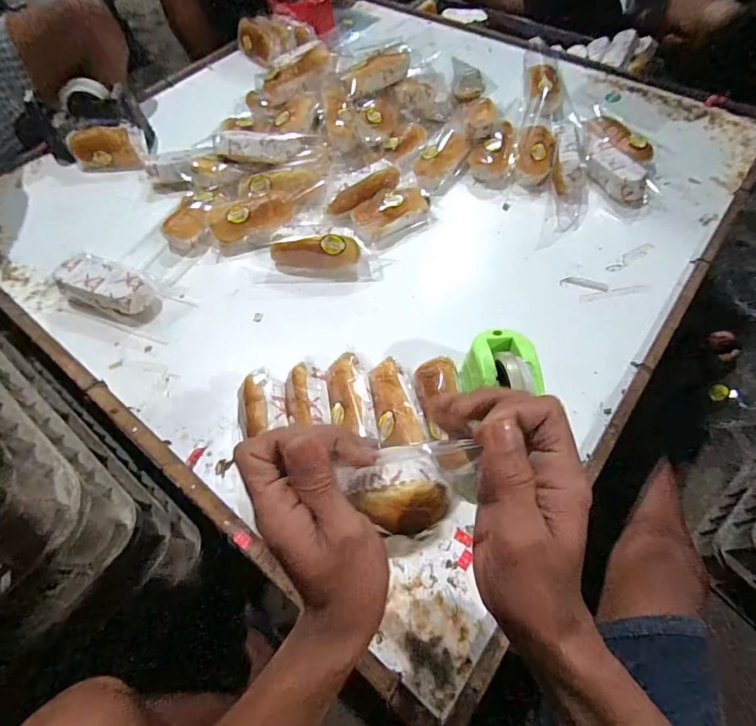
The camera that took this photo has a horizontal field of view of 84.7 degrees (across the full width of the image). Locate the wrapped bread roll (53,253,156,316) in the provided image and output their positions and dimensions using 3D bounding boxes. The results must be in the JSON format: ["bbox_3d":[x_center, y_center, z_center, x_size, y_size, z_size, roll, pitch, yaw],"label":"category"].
[{"bbox_3d":[-0.406,-0.116,0.627,0.145,0.048,0.077,17,62,11],"label":"wrapped bread roll"}]

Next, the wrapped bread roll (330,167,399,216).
[{"bbox_3d":[-0.021,-0.299,0.712,0.133,0.032,0.035,-32,64,-16],"label":"wrapped bread roll"}]

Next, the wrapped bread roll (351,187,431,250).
[{"bbox_3d":[0.024,-0.255,0.710,0.141,0.039,0.089,-33,65,-17],"label":"wrapped bread roll"}]

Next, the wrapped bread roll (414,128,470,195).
[{"bbox_3d":[0.118,-0.375,0.770,0.068,0.050,0.120,39,68,21],"label":"wrapped bread roll"}]

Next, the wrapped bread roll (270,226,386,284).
[{"bbox_3d":[-0.082,-0.172,0.653,0.173,0.060,0.054,4,60,4],"label":"wrapped bread roll"}]

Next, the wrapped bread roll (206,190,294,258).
[{"bbox_3d":[-0.207,-0.241,0.693,0.144,0.042,0.064,-24,62,-12],"label":"wrapped bread roll"}]

